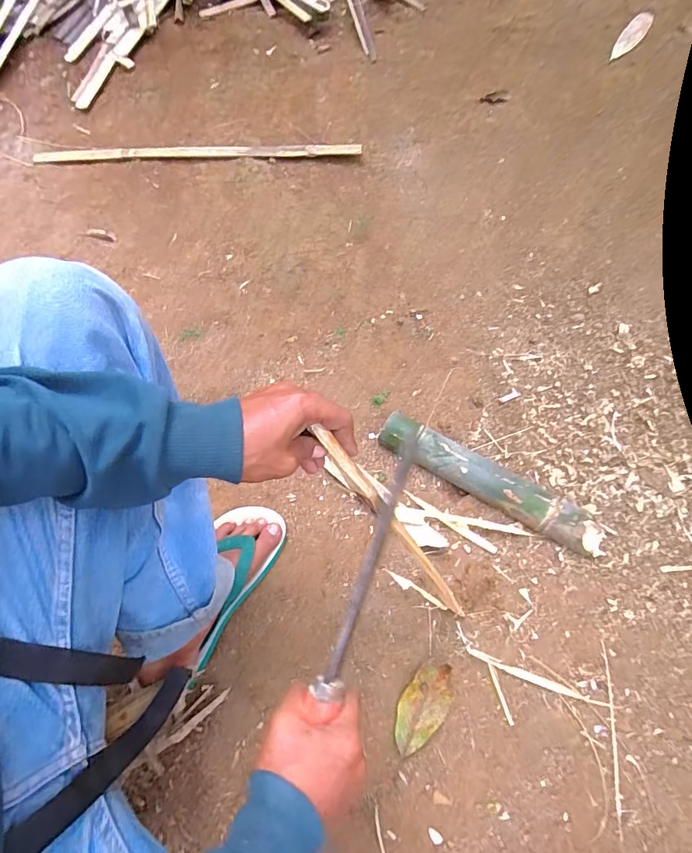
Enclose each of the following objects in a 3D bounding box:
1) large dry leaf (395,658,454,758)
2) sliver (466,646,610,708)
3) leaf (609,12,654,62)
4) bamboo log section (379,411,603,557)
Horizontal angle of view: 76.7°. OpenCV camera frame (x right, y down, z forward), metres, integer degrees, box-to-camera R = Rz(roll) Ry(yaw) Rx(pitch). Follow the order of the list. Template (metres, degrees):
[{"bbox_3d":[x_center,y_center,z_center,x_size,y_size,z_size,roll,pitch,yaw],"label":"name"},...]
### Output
[{"bbox_3d":[0.092,0.335,0.521,0.050,0.014,0.101,35,68,18],"label":"large dry leaf"},{"bbox_3d":[0.229,0.307,0.530,0.164,0.011,0.012,19,64,11],"label":"sliver"},{"bbox_3d":[0.814,-1.113,1.246,0.063,0.028,0.237,29,66,16],"label":"leaf"},{"bbox_3d":[0.207,0.077,0.644,0.331,0.047,0.056,28,70,19],"label":"bamboo log section"}]

